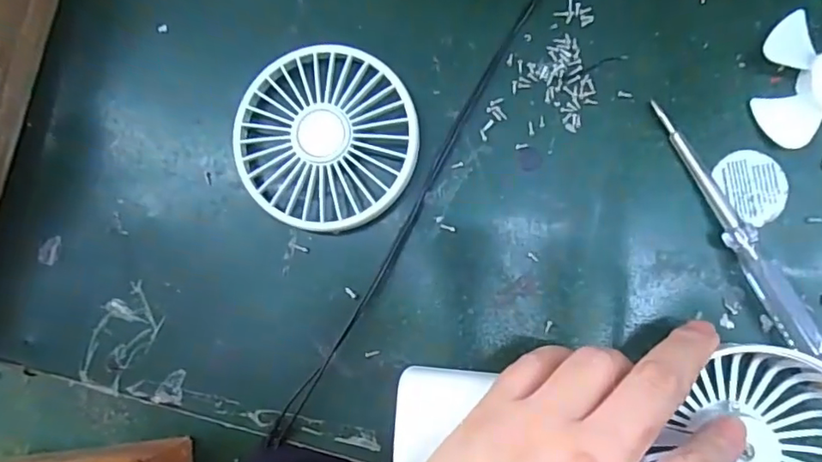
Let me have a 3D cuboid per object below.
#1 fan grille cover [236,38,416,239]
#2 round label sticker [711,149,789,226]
[{"bbox_3d":[-0.040,-0.045,0.263,0.083,0.015,0.088,-23,83,4],"label":"fan grille cover"},{"bbox_3d":[0.154,-0.020,0.245,0.029,0.004,0.034,-18,86,2],"label":"round label sticker"}]

